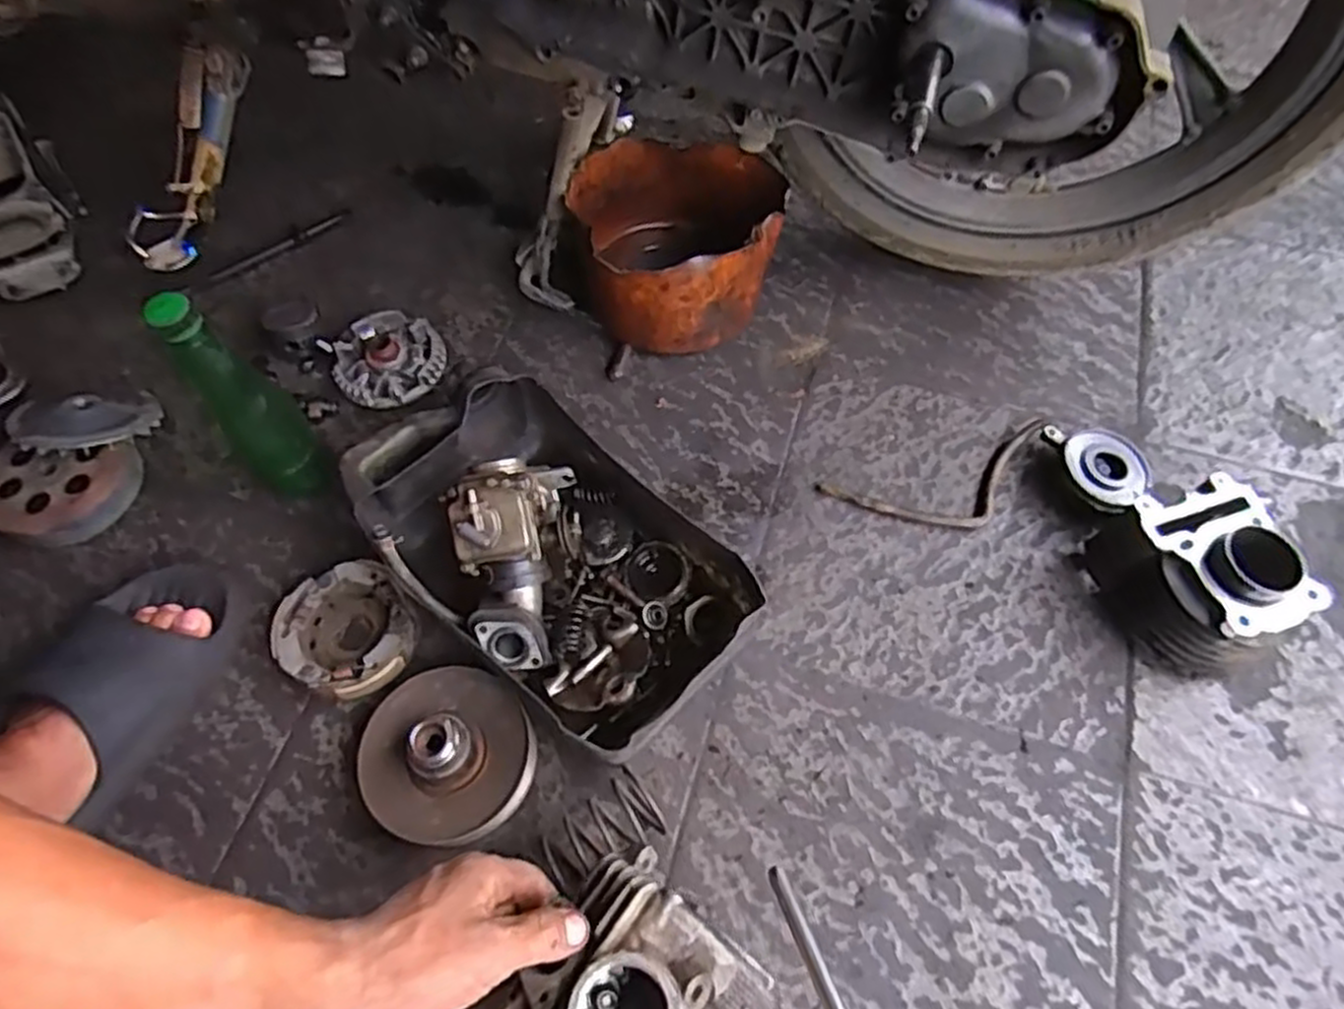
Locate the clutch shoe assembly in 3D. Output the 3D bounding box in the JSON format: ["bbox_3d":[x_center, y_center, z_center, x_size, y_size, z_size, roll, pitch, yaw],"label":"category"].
[{"bbox_3d":[-0.250,0.098,0.607,0.102,0.030,0.098,0,62,0],"label":"clutch shoe assembly"}]

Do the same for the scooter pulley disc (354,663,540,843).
[{"bbox_3d":[-0.161,0.172,0.547,0.117,0.064,0.117,0,62,0],"label":"scooter pulley disc"}]

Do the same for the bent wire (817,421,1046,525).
[{"bbox_3d":[0.239,-0.014,0.670,0.209,0.011,0.076,-15,63,-8],"label":"bent wire"}]

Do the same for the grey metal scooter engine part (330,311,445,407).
[{"bbox_3d":[-0.267,-0.137,0.737,0.100,0.027,0.098,0,62,0],"label":"grey metal scooter engine part"}]

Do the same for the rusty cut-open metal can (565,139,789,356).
[{"bbox_3d":[0.003,-0.237,0.739,0.185,0.118,0.171,0,62,0],"label":"rusty cut-open metal can"}]

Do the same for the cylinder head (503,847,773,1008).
[{"bbox_3d":[-0.023,0.265,0.411,0.128,0.065,0.120,31,66,15],"label":"cylinder head"}]

